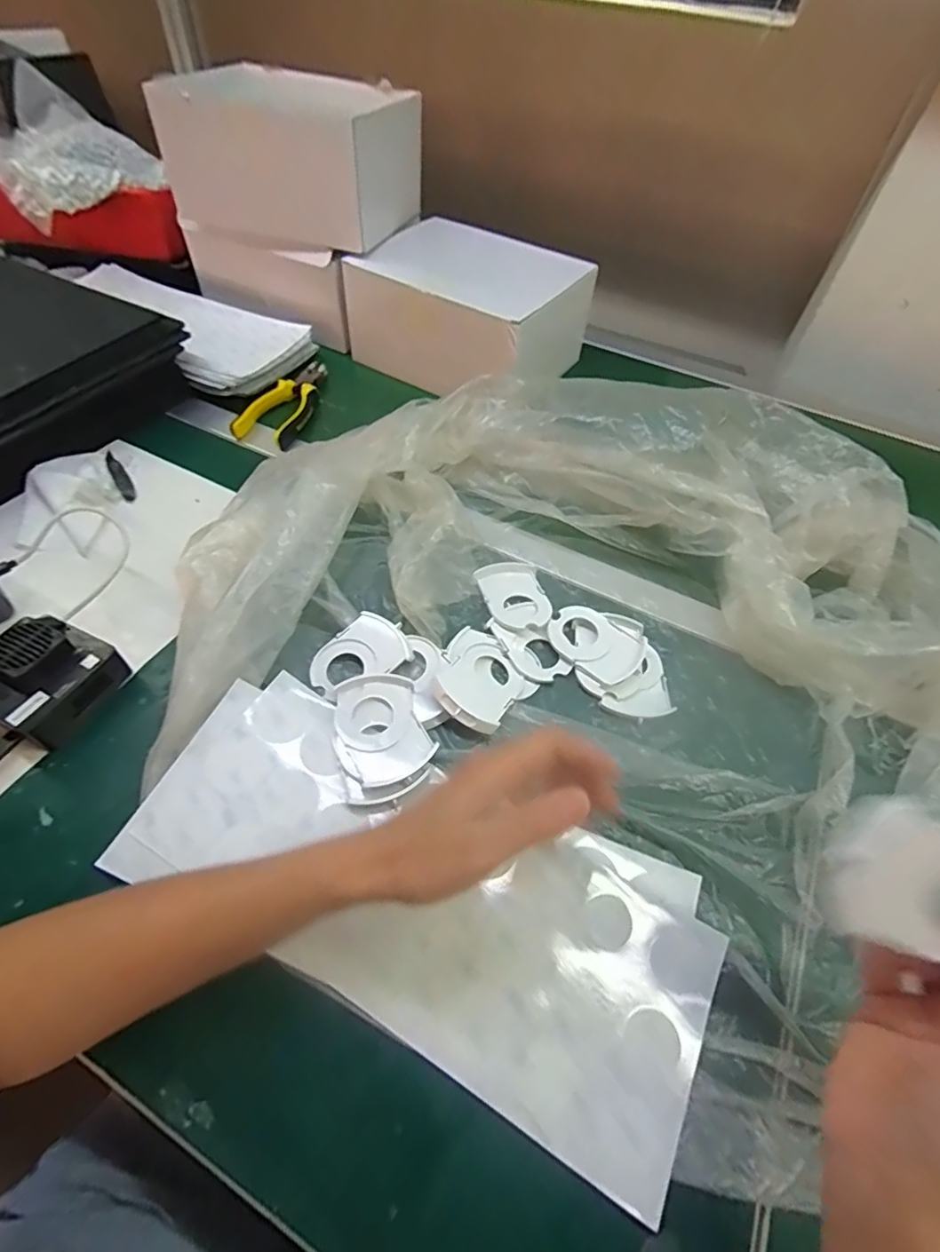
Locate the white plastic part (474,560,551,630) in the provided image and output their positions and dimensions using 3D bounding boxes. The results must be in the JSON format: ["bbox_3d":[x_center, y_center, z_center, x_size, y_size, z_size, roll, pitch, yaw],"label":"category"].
[{"bbox_3d":[0.039,-0.028,0.490,0.054,0.009,0.076,-12,57,-11],"label":"white plastic part"}]

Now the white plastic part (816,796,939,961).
[{"bbox_3d":[0.185,0.108,0.229,0.073,0.011,0.063,33,99,2],"label":"white plastic part"}]

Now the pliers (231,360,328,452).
[{"bbox_3d":[-0.212,-0.268,0.651,0.063,0.020,0.164,14,53,7],"label":"pliers"}]

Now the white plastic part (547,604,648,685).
[{"bbox_3d":[0.104,0.015,0.460,0.077,0.015,0.053,36,61,19],"label":"white plastic part"}]

